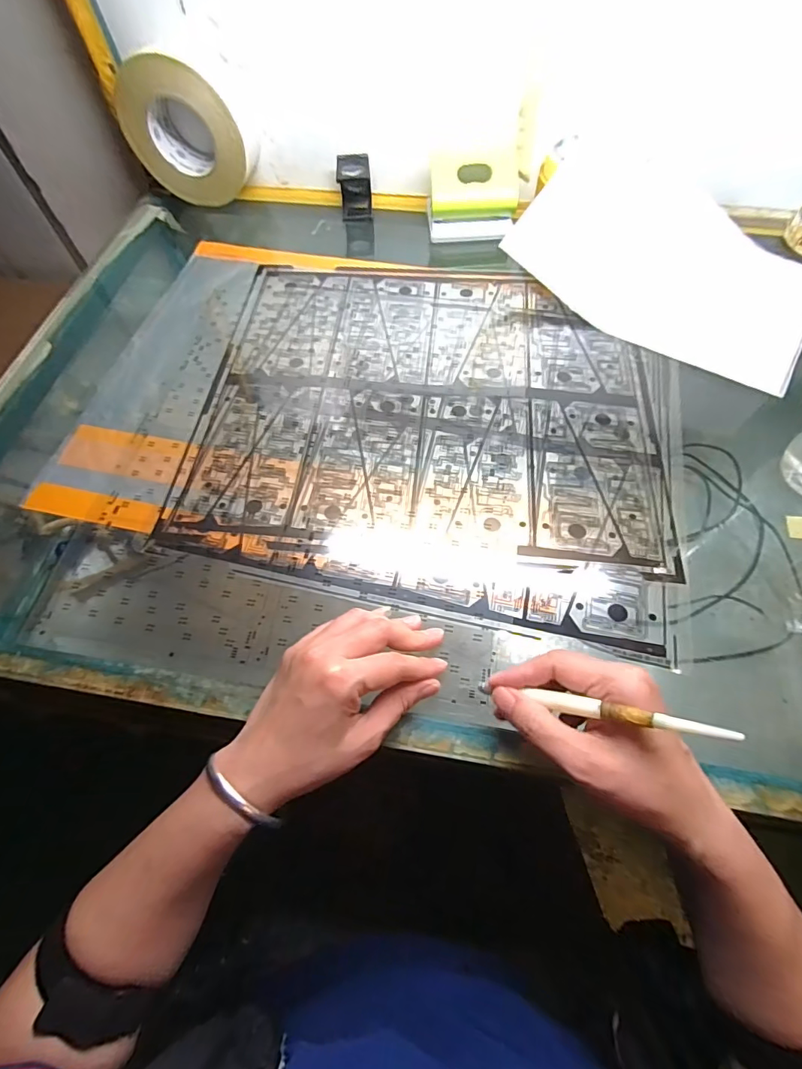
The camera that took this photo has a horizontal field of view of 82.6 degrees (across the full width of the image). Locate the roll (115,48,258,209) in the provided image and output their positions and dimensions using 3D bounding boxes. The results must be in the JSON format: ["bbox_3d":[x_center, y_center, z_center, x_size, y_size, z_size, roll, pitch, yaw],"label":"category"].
[{"bbox_3d":[-0.249,-0.474,0.543,0.138,0.131,0.056,8,63,6],"label":"roll"}]

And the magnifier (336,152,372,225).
[{"bbox_3d":[-0.057,-0.428,0.564,0.039,0.056,0.043,-2,63,0],"label":"magnifier"}]

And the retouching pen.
[{"bbox_3d":[0.101,0.095,0.252,0.141,0.011,0.006,-5,55,42],"label":"retouching pen"}]

